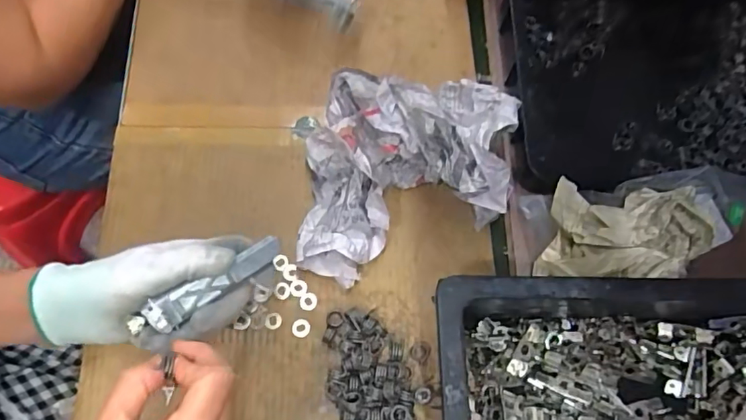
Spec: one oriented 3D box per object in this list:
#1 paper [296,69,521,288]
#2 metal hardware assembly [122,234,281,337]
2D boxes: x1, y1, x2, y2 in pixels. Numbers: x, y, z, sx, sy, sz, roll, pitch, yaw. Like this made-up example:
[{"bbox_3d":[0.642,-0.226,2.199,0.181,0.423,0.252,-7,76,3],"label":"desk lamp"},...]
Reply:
[{"bbox_3d":[0.023,-0.040,0.438,0.176,0.106,0.174,-1,68,1],"label":"paper"},{"bbox_3d":[-0.113,0.053,0.359,0.106,0.026,0.020,-32,72,-21],"label":"metal hardware assembly"}]

